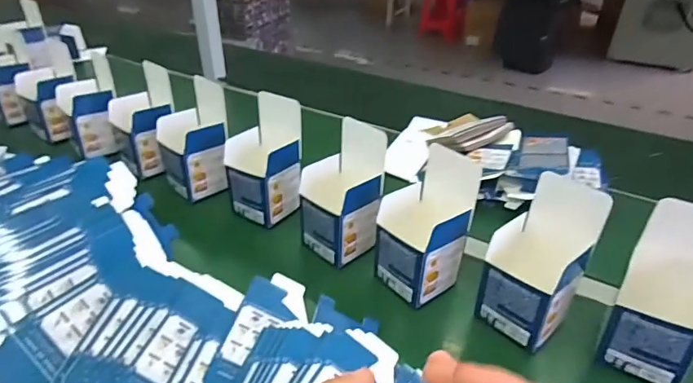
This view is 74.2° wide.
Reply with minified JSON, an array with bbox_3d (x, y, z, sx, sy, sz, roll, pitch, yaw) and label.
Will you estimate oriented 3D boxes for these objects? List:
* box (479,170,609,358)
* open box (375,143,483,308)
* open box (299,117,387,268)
[{"bbox_3d":[0.219,0.079,0.526,0.102,0.163,0.096,-31,39,-33],"label":"box"},{"bbox_3d":[0.094,0.040,0.586,0.107,0.158,0.099,-27,37,-29],"label":"open box"},{"bbox_3d":[-0.011,0.000,0.643,0.101,0.164,0.100,23,43,39],"label":"open box"}]

